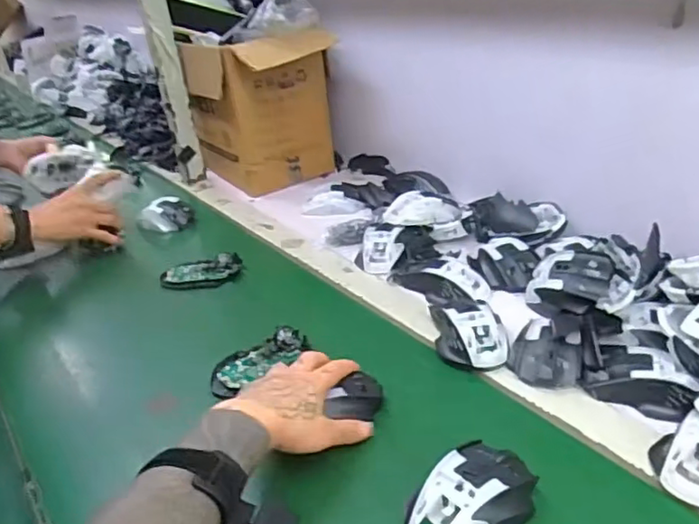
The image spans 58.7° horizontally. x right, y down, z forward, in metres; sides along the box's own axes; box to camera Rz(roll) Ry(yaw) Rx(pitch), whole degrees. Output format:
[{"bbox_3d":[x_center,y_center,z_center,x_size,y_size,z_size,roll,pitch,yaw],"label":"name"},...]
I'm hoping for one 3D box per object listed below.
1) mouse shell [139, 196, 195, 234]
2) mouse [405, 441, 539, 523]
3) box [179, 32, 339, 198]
[{"bbox_3d":[-0.313,-0.081,1.061,0.090,0.038,0.076,17,38,33],"label":"mouse shell"},{"bbox_3d":[0.094,0.186,0.486,0.113,0.036,0.068,-25,36,-28],"label":"mouse"},{"bbox_3d":[-0.157,-0.281,1.136,0.193,0.259,0.185,-29,38,-32],"label":"box"}]

